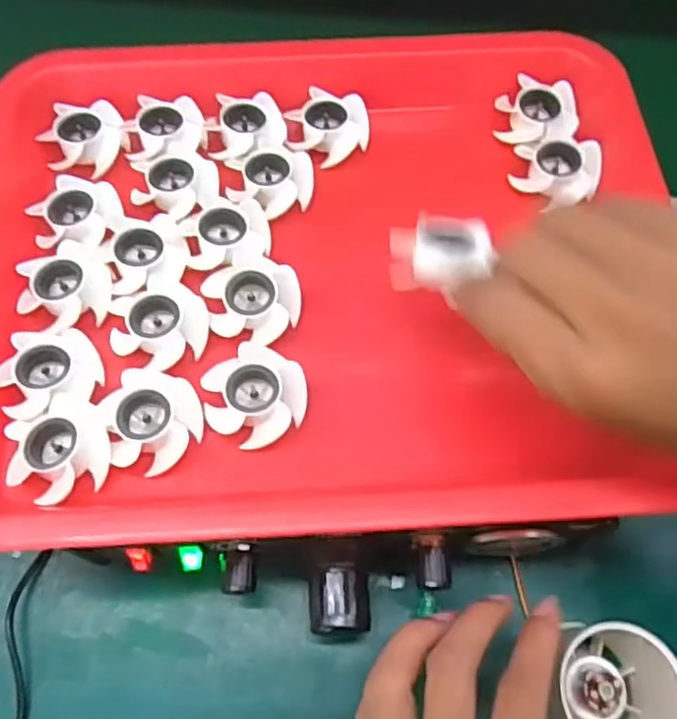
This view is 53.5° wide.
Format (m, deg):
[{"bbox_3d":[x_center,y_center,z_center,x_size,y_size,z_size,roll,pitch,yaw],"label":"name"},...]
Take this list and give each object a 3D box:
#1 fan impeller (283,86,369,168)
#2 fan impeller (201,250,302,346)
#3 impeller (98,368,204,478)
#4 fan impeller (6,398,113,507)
[{"bbox_3d":[-0.006,-0.125,0.362,0.044,0.015,0.038,9,64,4],"label":"fan impeller"},{"bbox_3d":[-0.041,-0.027,0.314,0.040,0.016,0.042,0,63,0],"label":"fan impeller"},{"bbox_3d":[-0.081,0.024,0.291,0.040,0.016,0.044,0,63,0],"label":"impeller"},{"bbox_3d":[-0.117,0.038,0.283,0.041,0.015,0.039,0,63,0],"label":"fan impeller"}]

